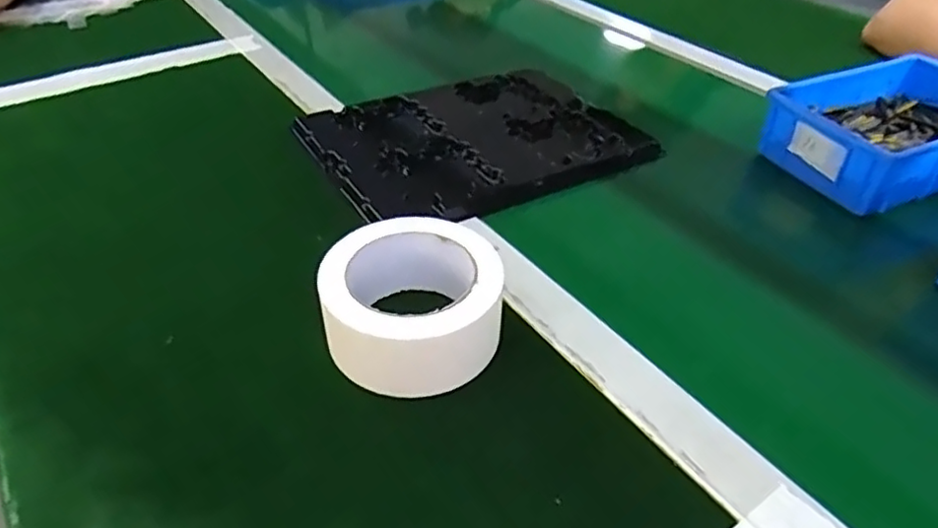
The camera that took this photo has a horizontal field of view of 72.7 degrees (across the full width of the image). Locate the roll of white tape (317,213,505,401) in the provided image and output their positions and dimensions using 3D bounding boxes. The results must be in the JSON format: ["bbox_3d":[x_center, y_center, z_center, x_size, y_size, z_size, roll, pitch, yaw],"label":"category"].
[{"bbox_3d":[-0.035,0.023,0.411,0.108,0.053,0.112,1,40,-1],"label":"roll of white tape"}]

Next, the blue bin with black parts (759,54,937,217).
[{"bbox_3d":[0.400,-0.130,0.597,0.217,0.054,0.143,-16,42,-19],"label":"blue bin with black parts"}]

